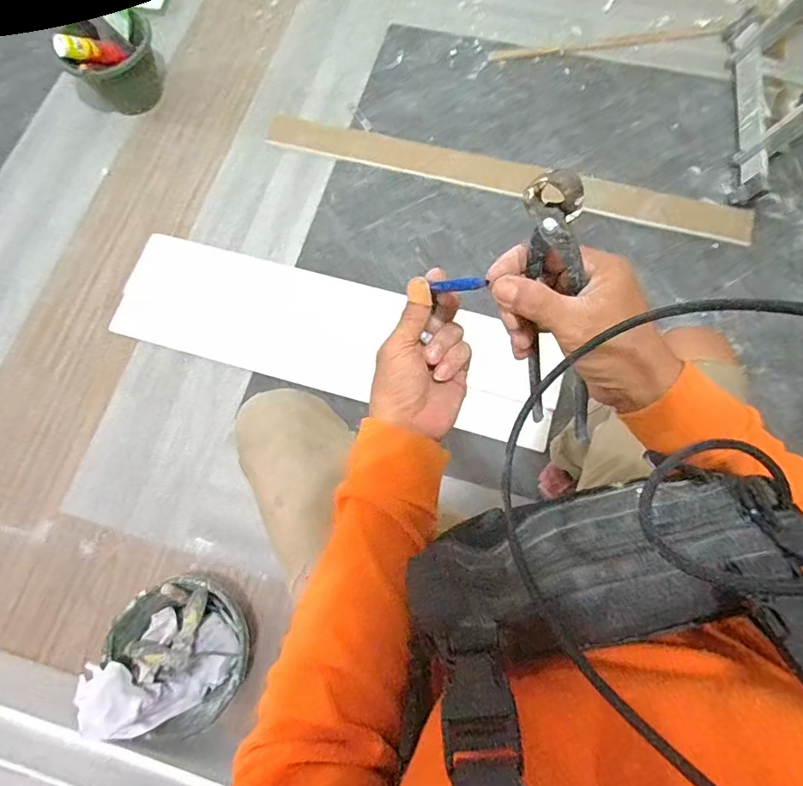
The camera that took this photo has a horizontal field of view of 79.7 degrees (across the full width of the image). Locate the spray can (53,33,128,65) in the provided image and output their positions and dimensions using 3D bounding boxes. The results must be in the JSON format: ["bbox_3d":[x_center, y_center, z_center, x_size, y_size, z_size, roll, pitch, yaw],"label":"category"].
[{"bbox_3d":[-0.806,-0.889,1.249,0.162,0.040,0.055,-14,72,-31],"label":"spray can"}]

